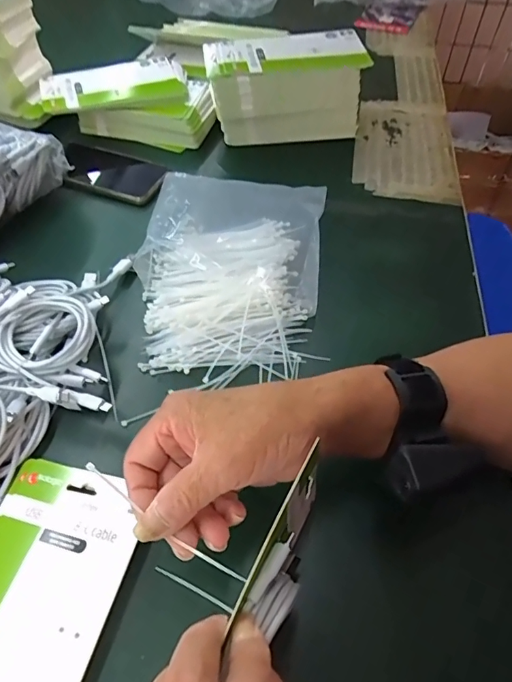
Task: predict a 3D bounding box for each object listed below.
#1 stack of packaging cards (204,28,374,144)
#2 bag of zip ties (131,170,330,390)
[{"bbox_3d":[0.036,-0.320,0.599,0.197,0.113,0.100,1,52,-1],"label":"stack of packaging cards"},{"bbox_3d":[-0.025,-0.086,0.487,0.180,0.039,0.279,4,52,1],"label":"bag of zip ties"}]

